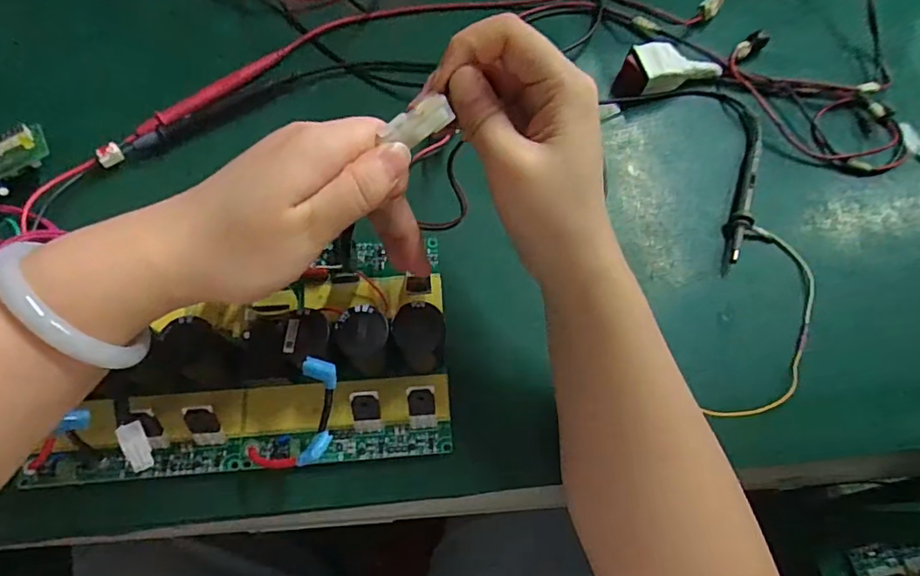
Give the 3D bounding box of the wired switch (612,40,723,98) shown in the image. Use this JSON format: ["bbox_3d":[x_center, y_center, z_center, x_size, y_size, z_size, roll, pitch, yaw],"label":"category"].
[{"bbox_3d":[0.159,-0.168,0.409,0.084,0.021,0.031,-9,69,-5],"label":"wired switch"}]

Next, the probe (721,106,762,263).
[{"bbox_3d":[0.206,-0.079,0.390,0.014,0.012,0.135,17,69,5],"label":"probe"}]

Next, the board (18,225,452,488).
[{"bbox_3d":[-0.114,0.033,0.310,0.213,0.056,0.140,-3,69,-3],"label":"board"}]

